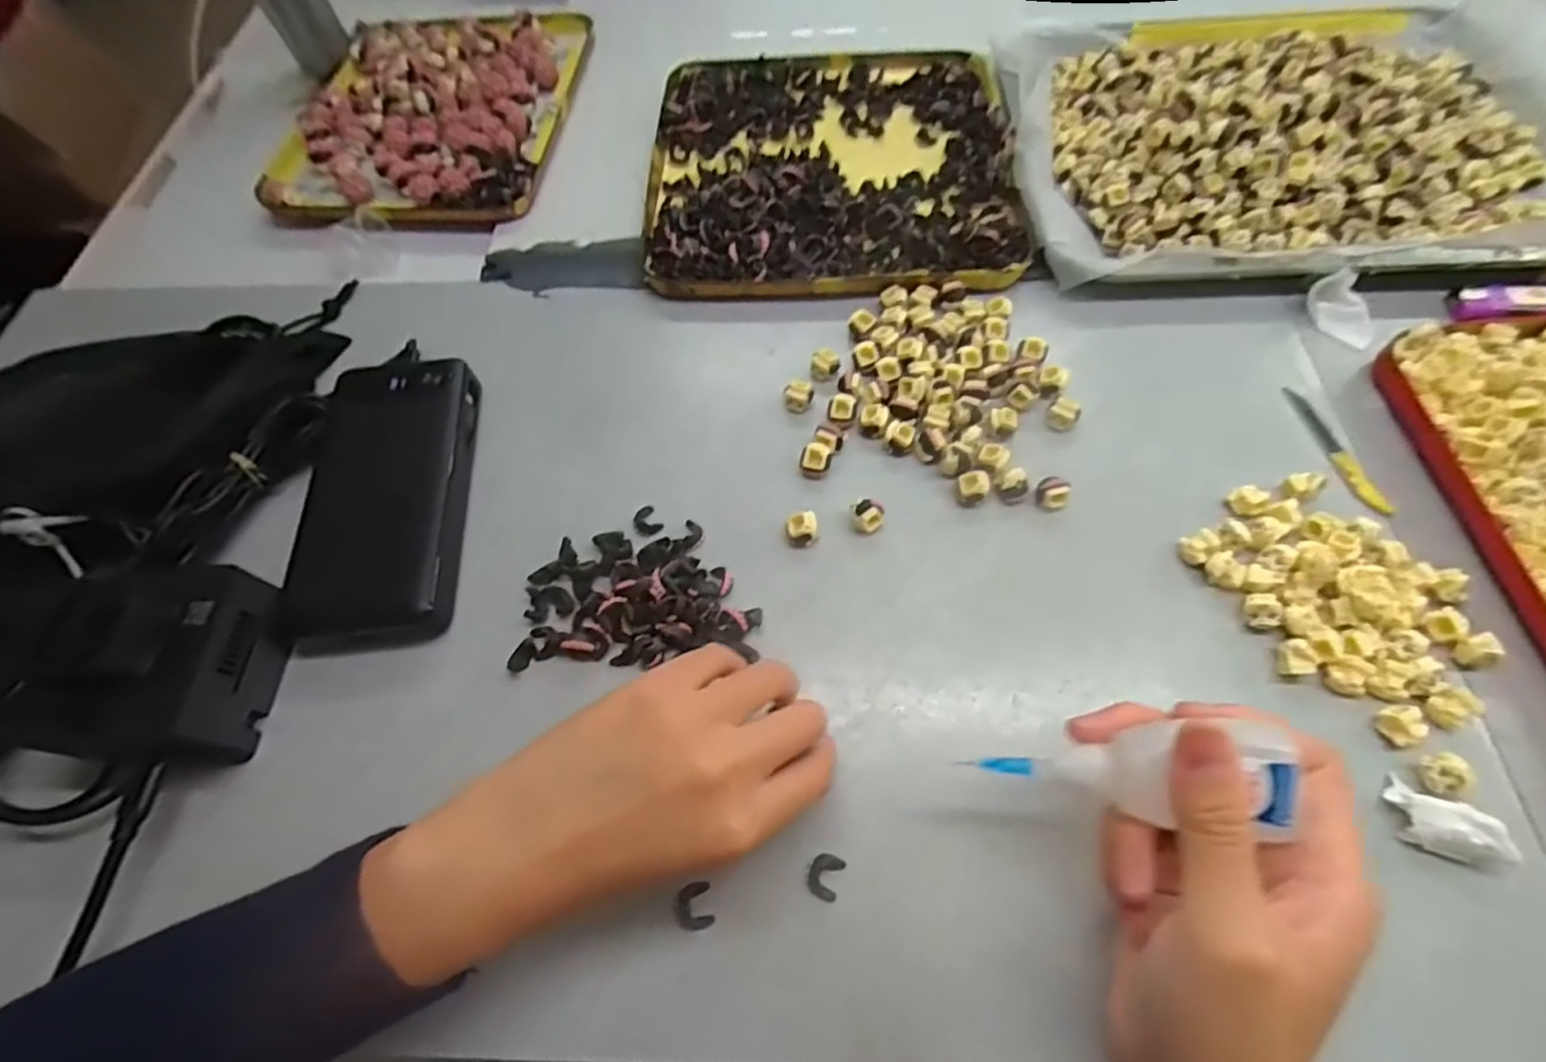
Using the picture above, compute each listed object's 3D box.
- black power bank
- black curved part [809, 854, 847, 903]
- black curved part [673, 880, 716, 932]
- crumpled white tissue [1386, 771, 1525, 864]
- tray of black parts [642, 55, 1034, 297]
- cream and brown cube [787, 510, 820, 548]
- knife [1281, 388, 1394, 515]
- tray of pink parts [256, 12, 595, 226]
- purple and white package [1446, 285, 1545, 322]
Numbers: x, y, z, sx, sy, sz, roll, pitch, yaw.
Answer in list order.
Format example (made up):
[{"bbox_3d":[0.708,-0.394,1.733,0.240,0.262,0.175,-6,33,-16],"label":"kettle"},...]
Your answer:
[{"bbox_3d":[-0.196,-0.018,0.331,0.078,0.023,0.164,-8,62,-1],"label":"black power bank"},{"bbox_3d":[0.021,0.137,0.257,0.012,0.004,0.016,20,65,13],"label":"black curved part"},{"bbox_3d":[-0.031,0.147,0.254,0.014,0.004,0.016,-14,62,-4],"label":"black curved part"},{"bbox_3d":[0.259,0.114,0.249,0.037,0.017,0.021,36,70,20],"label":"crumpled white tissue"},{"bbox_3d":[0.038,-0.253,0.443,0.238,0.015,0.235,-2,62,3],"label":"tray of black parts"},{"bbox_3d":[0.015,-0.001,0.323,0.016,0.016,0.013,-7,62,0],"label":"cream and brown cube"},{"bbox_3d":[0.291,-0.044,0.338,0.011,0.004,0.082,-12,62,-2],"label":"knife"},{"bbox_3d":[-0.257,-0.318,0.487,0.201,0.022,0.256,2,63,5],"label":"tray of pink parts"},{"bbox_3d":[0.428,-0.130,0.369,0.074,0.011,0.023,-1,62,3],"label":"purple and white package"}]

